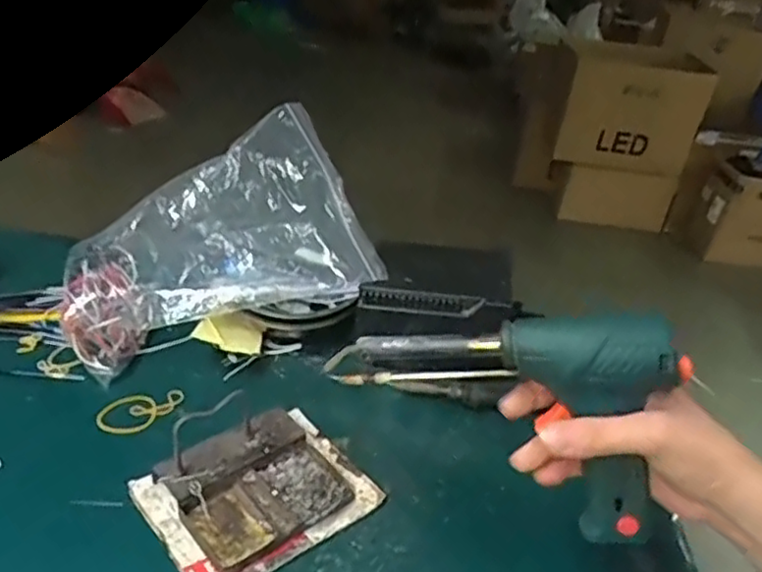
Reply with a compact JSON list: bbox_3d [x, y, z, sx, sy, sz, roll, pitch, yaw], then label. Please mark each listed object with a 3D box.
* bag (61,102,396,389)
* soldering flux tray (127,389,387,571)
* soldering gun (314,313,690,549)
[{"bbox_3d":[-0.162,-0.038,0.631,0.264,0.165,0.204,-11,36,-27],"label":"bag"},{"bbox_3d":[-0.094,0.140,0.494,0.145,0.028,0.136,-19,40,-36],"label":"soldering flux tray"},{"bbox_3d":[0.069,0.064,0.387,0.191,0.130,0.030,14,32,11],"label":"soldering gun"}]

